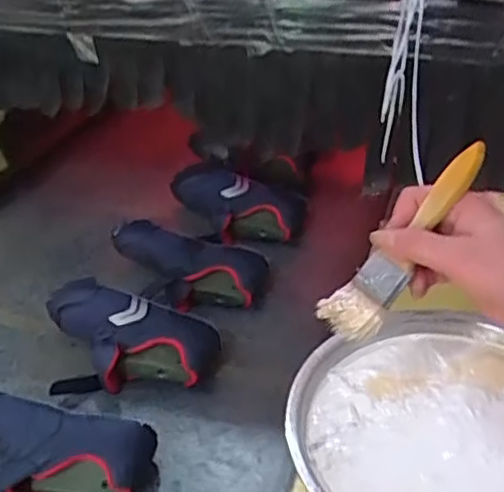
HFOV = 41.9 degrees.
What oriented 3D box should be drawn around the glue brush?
[{"bbox_3d":[0.104,-0.004,0.447,0.023,0.157,0.037,31,10,-37],"label":"glue brush"}]

